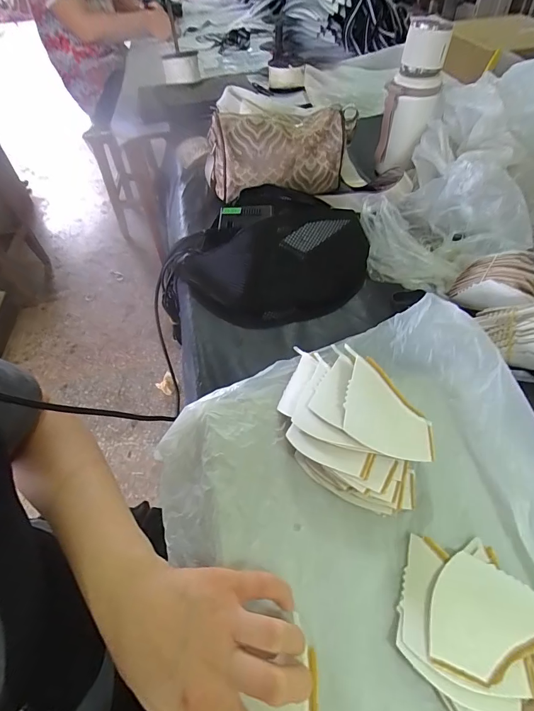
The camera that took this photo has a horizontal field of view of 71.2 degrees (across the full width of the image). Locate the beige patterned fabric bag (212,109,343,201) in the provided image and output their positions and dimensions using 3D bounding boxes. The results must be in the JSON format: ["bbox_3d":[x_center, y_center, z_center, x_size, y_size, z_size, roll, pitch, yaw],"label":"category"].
[{"bbox_3d":[0.020,-0.349,0.649,0.232,0.112,0.088,-13,51,-7],"label":"beige patterned fabric bag"}]

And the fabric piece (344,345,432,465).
[{"bbox_3d":[0.107,0.045,0.327,0.078,0.005,0.085,15,60,0],"label":"fabric piece"}]

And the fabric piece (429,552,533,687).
[{"bbox_3d":[0.153,0.184,0.252,0.077,0.005,0.080,27,50,26],"label":"fabric piece"}]

